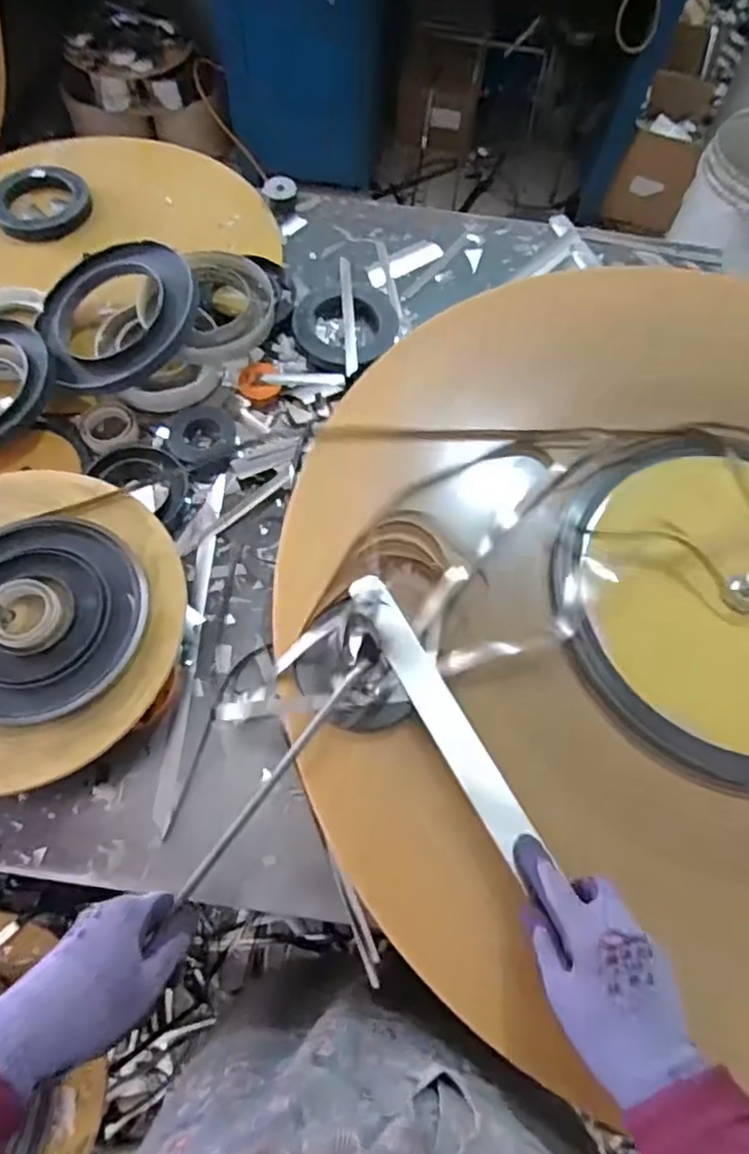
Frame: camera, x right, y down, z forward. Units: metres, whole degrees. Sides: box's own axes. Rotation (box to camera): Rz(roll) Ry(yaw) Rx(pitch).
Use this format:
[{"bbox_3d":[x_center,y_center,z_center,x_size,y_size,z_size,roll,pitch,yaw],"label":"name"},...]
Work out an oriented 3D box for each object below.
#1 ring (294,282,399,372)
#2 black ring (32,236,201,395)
[{"bbox_3d":[-0.033,-0.295,0.757,0.118,0.020,0.140,5,66,0],"label":"ring"},{"bbox_3d":[-0.273,-0.284,0.688,0.171,0.023,0.175,-30,70,4],"label":"black ring"}]

